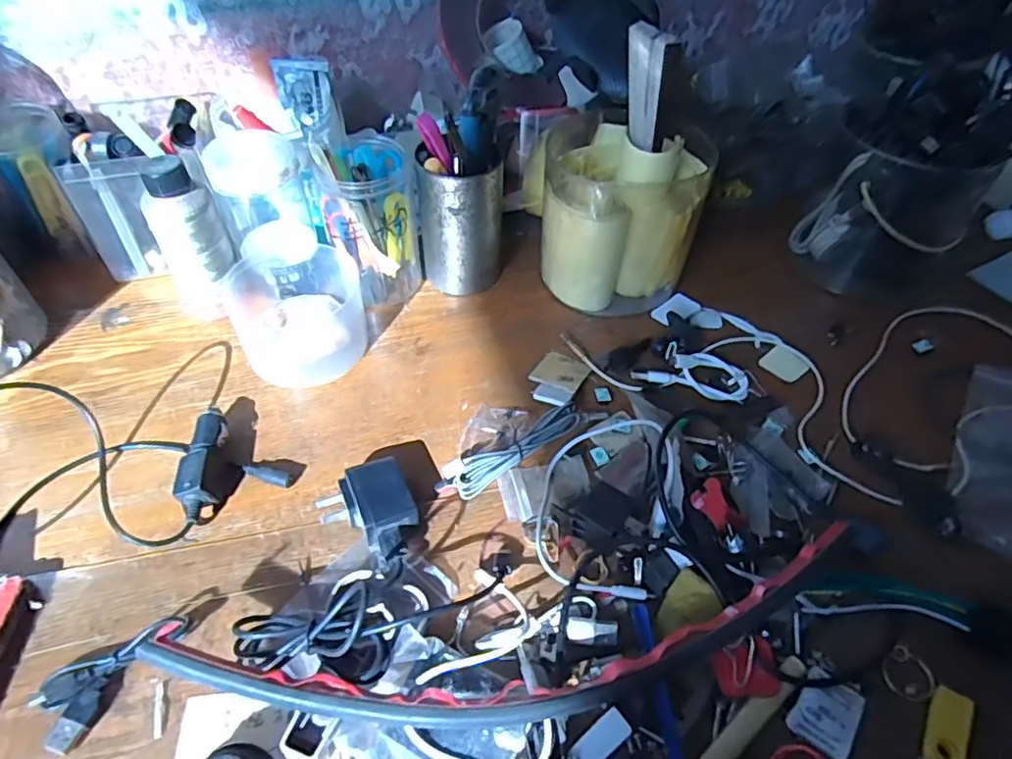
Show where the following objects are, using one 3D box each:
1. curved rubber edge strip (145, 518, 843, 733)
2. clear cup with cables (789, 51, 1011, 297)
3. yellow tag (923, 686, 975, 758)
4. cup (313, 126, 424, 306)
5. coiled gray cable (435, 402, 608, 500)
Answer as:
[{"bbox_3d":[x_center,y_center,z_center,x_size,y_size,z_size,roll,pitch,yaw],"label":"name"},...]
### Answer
[{"bbox_3d":[0.020,0.132,0.322,0.381,0.039,0.072,-7,48,-5],"label":"curved rubber edge strip"},{"bbox_3d":[0.342,-0.174,0.530,0.133,0.147,0.156,23,52,20],"label":"clear cup with cables"},{"bbox_3d":[0.218,0.172,0.308,0.017,0.004,0.039,8,47,41],"label":"yellow tag"},{"bbox_3d":[-0.106,-0.125,0.501,0.068,0.126,0.059,-8,48,-7],"label":"cup"},{"bbox_3d":[0.013,0.044,0.421,0.126,0.016,0.021,-29,54,-23],"label":"coiled gray cable"}]

